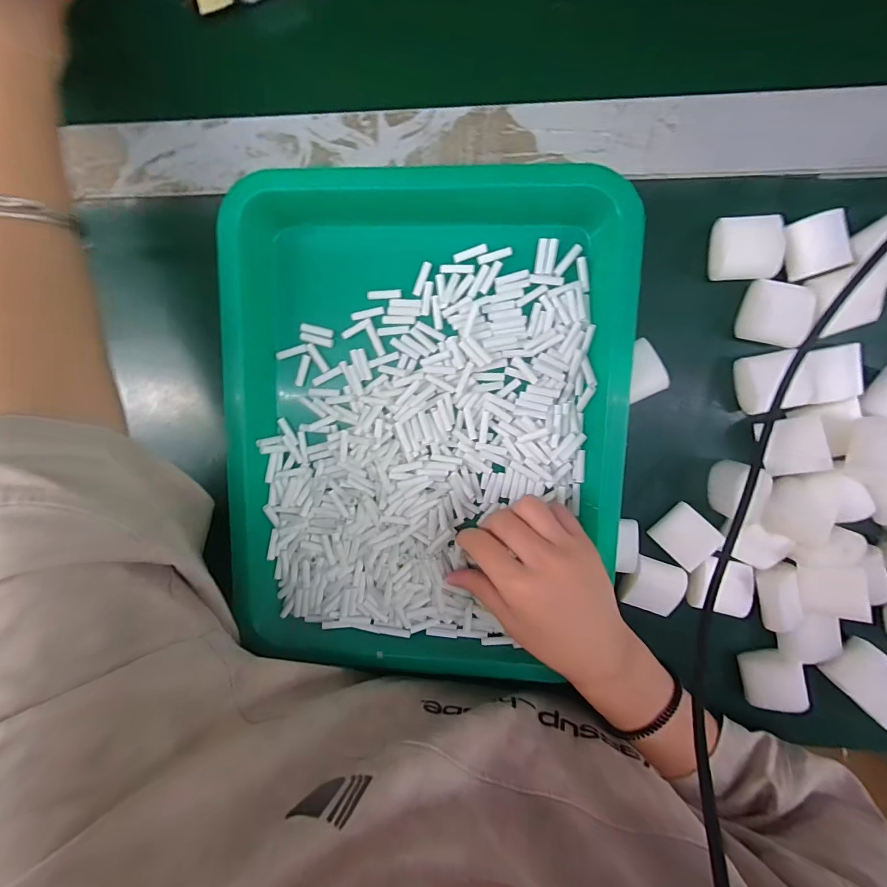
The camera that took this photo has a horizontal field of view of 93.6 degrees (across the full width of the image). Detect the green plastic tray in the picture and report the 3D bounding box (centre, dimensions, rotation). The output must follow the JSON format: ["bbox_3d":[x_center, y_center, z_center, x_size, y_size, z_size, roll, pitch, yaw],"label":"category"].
[{"bbox_3d":[-0.014,-0.009,0.289,0.258,0.038,0.347,3,97,5],"label":"green plastic tray"}]

